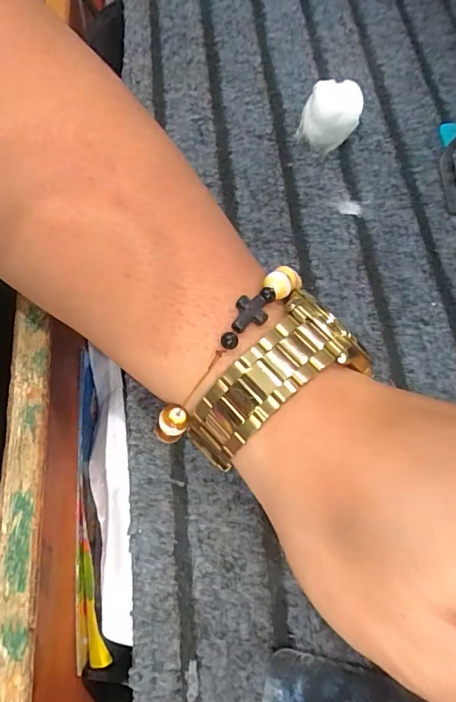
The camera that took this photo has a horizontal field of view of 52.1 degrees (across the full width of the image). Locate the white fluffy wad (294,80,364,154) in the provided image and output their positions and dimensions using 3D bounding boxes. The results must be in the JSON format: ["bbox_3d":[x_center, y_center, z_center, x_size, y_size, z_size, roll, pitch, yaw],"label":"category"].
[{"bbox_3d":[0.058,-0.134,0.268,0.031,0.025,0.032,1,66,-3],"label":"white fluffy wad"}]

